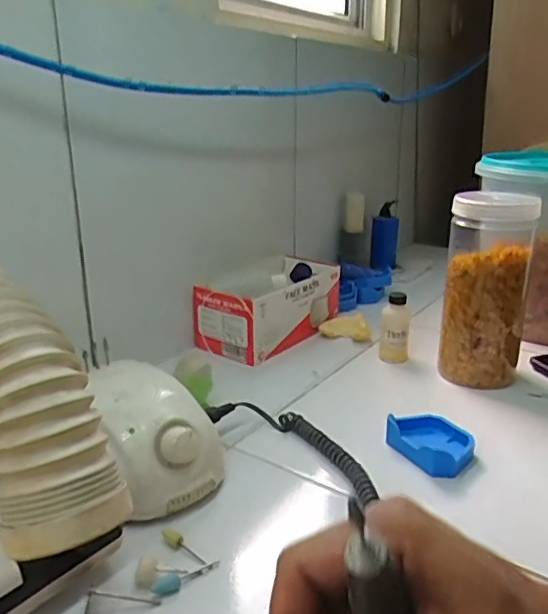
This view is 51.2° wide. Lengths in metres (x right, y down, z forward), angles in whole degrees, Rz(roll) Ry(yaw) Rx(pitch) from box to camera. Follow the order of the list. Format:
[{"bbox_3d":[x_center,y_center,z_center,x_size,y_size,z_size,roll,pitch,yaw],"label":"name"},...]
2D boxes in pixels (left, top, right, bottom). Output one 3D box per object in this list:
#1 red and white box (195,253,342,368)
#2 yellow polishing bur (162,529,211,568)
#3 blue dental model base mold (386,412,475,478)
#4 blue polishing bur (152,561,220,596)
[{"bbox_3d":[-0.003,-0.006,0.793,0.106,0.088,0.199,15,25,37],"label":"red and white box"},{"bbox_3d":[-0.065,0.173,0.413,0.048,0.009,0.009,18,26,39],"label":"yellow polishing bur"},{"bbox_3d":[0.150,0.126,0.532,0.062,0.026,0.080,-16,25,-36],"label":"blue dental model base mold"},{"bbox_3d":[-0.059,0.183,0.390,0.050,0.009,0.012,-11,23,-31],"label":"blue polishing bur"}]

